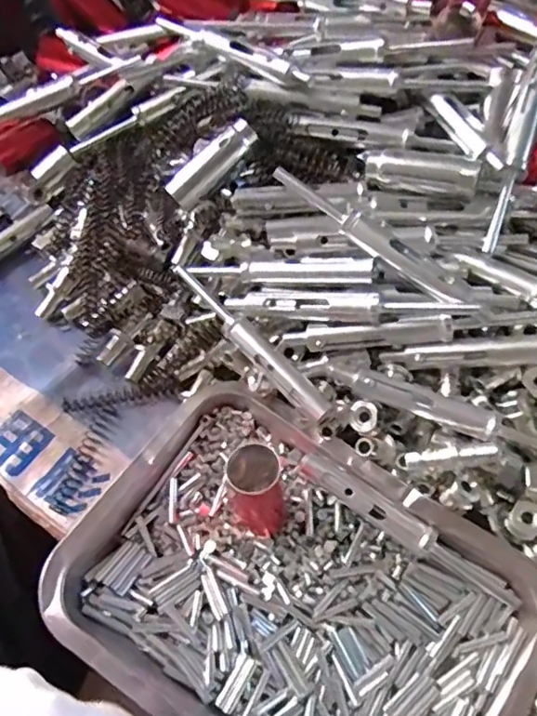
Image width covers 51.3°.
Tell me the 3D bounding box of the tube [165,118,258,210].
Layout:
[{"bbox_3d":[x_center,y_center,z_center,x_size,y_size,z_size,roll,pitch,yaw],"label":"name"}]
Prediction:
[{"bbox_3d":[-0.038,-0.130,0.376,0.069,0.019,0.016,-43,70,5],"label":"tube"}]

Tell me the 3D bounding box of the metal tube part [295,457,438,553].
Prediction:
[{"bbox_3d":[0.059,0.089,0.342,0.089,0.017,0.017,30,63,12],"label":"metal tube part"}]

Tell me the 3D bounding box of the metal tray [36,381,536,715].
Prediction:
[{"bbox_3d":[0.021,0.136,0.318,0.249,0.031,0.176,32,64,13],"label":"metal tray"}]

